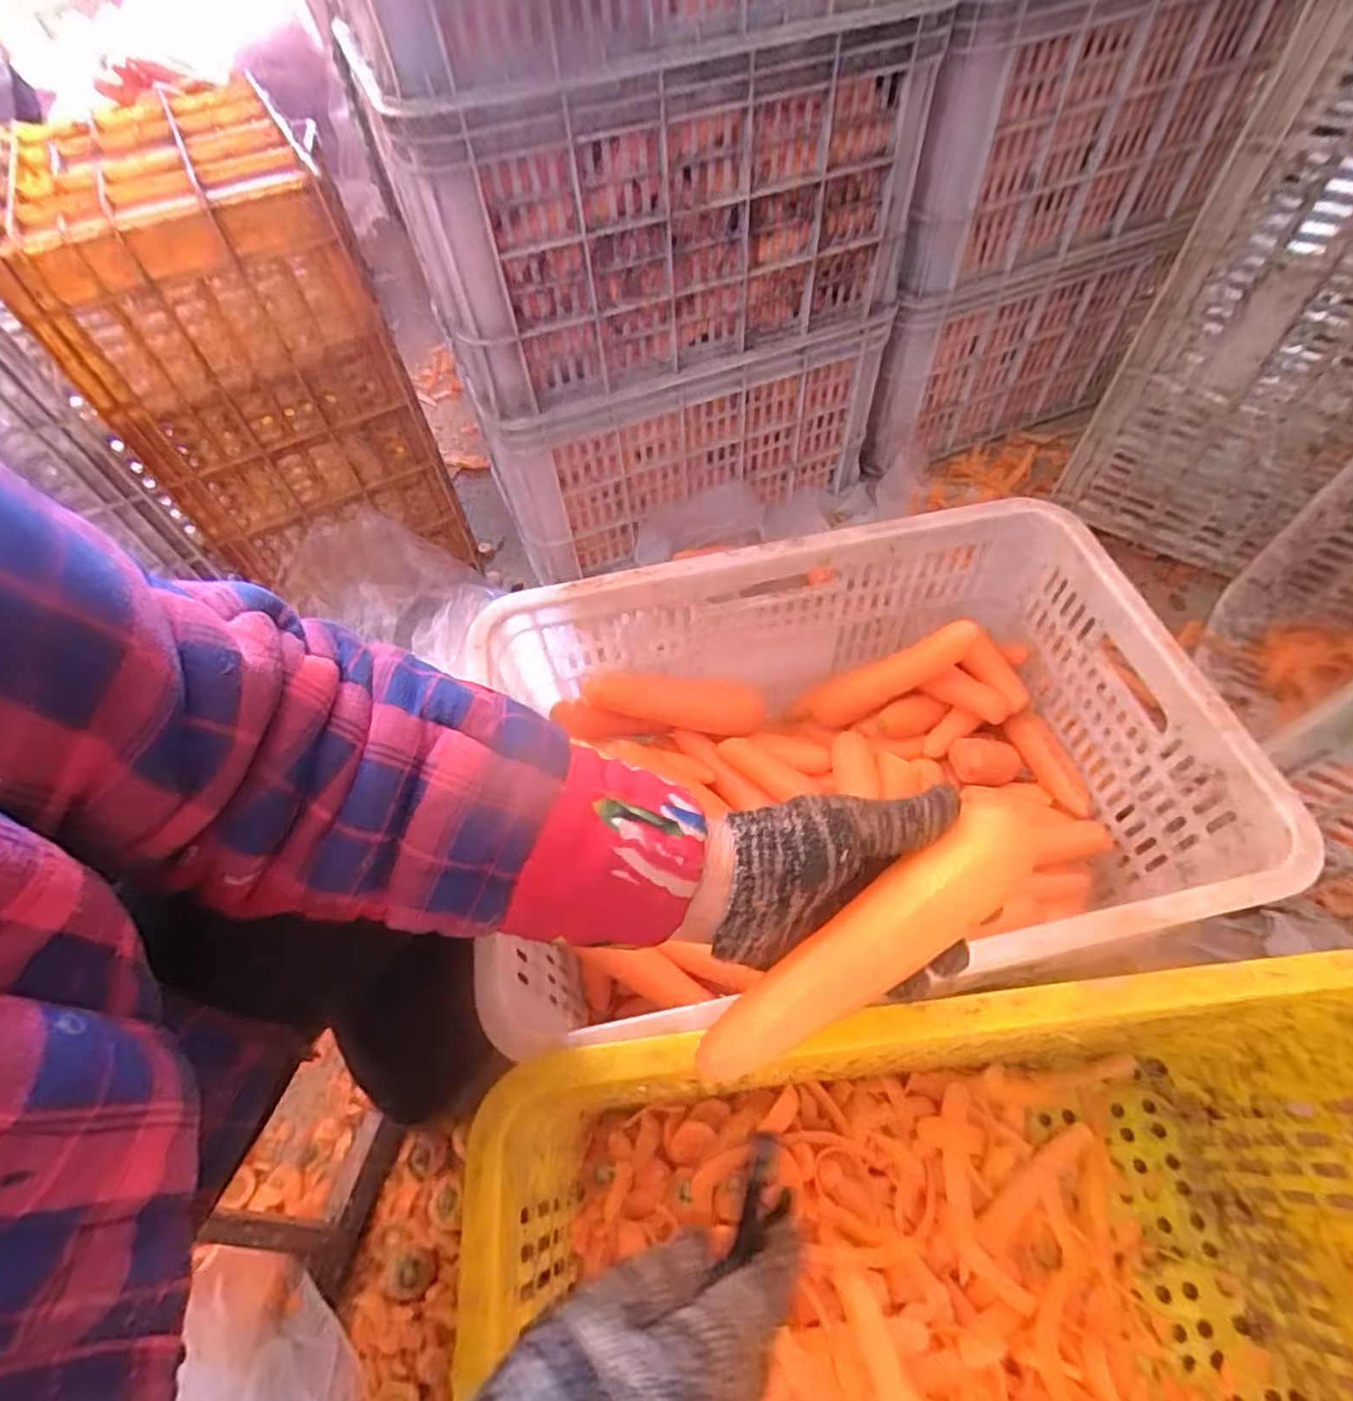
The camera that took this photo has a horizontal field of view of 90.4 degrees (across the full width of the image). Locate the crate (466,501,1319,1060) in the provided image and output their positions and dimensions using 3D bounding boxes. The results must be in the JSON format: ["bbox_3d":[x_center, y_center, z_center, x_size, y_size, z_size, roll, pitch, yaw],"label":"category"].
[{"bbox_3d":[0.129,0.061,0.569,0.516,0.214,0.355,-11,57,-3],"label":"crate"}]

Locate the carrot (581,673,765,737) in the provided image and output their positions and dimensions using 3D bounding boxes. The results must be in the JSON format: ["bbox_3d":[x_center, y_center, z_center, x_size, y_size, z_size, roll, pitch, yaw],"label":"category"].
[{"bbox_3d":[-0.002,0.001,0.675,0.178,0.037,0.041,8,58,-5],"label":"carrot"}]

